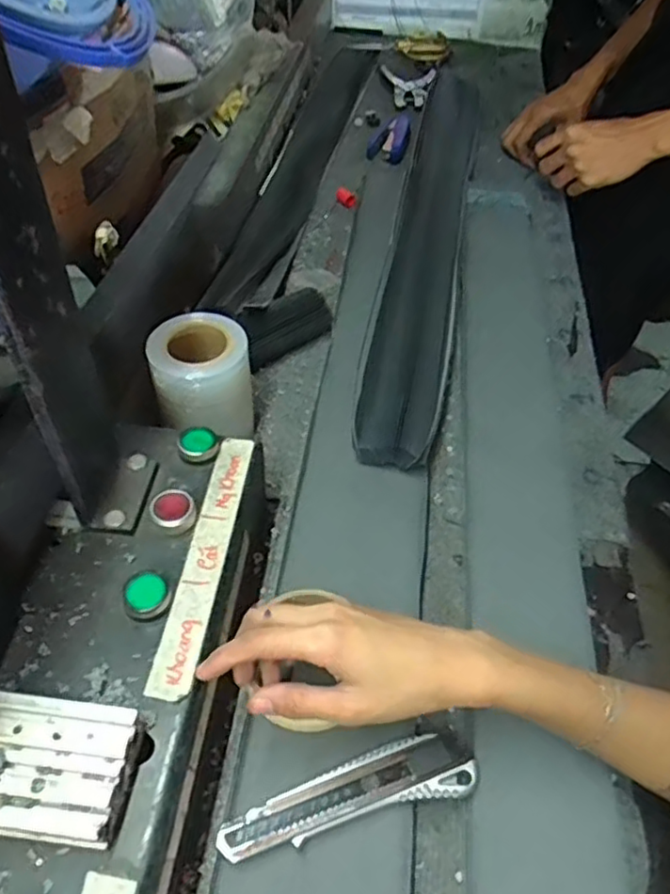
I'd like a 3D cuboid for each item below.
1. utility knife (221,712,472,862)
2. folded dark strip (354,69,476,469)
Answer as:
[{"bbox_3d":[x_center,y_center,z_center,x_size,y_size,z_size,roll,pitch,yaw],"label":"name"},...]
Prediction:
[{"bbox_3d":[0.009,0.198,0.370,0.147,0.018,0.039,-14,50,-14],"label":"utility knife"},{"bbox_3d":[0.125,-0.309,0.833,0.080,0.020,0.889,14,48,1],"label":"folded dark strip"}]

